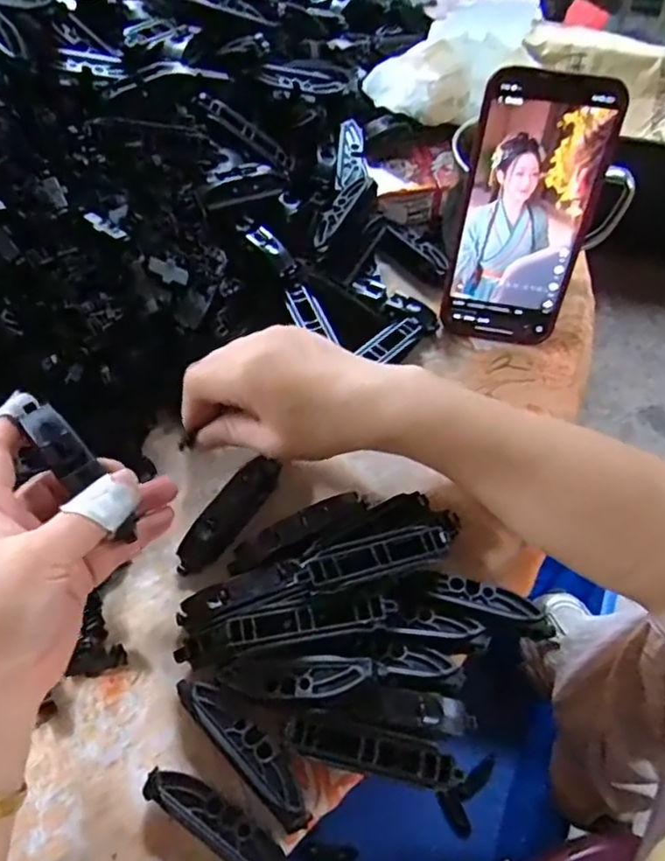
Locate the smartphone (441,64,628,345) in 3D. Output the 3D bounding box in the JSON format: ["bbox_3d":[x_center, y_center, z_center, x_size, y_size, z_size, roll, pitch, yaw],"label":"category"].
[{"bbox_3d":[0.116,-0.128,0.386,0.077,0.159,0.013,13,37,9],"label":"smartphone"}]

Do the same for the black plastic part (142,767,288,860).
[{"bbox_3d":[-0.045,0.169,0.268,0.079,0.016,0.018,28,62,18],"label":"black plastic part"}]

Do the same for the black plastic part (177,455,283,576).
[{"bbox_3d":[-0.056,0.046,0.350,0.019,0.018,0.077,29,62,19],"label":"black plastic part"}]

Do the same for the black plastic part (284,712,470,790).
[{"bbox_3d":[0.018,0.140,0.278,0.076,0.011,0.019,10,58,7],"label":"black plastic part"}]

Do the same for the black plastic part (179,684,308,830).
[{"bbox_3d":[-0.038,0.142,0.286,0.021,0.016,0.079,-39,64,-21],"label":"black plastic part"}]

